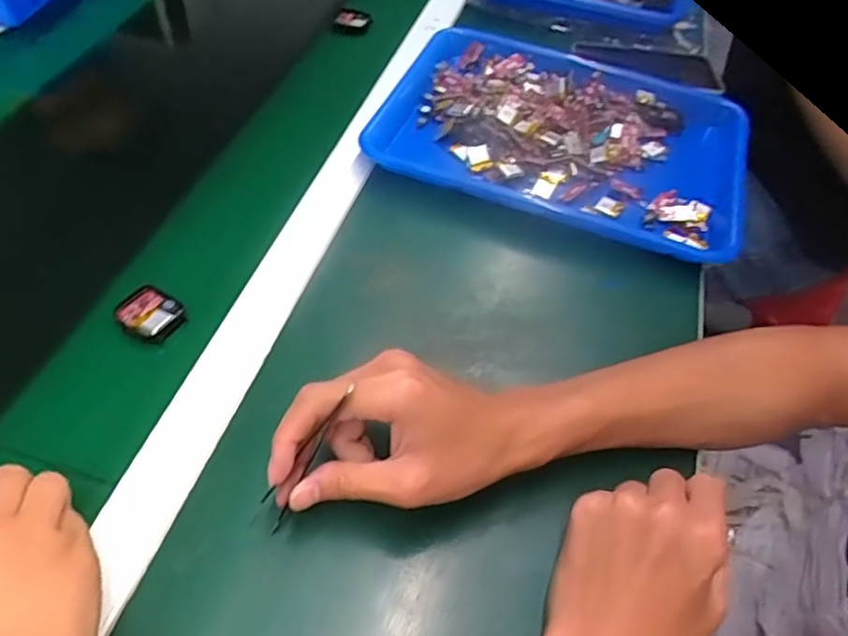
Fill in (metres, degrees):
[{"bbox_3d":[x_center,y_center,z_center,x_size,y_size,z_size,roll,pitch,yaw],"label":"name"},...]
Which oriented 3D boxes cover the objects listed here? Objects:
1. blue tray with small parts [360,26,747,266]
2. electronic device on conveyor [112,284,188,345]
[{"bbox_3d":[0.133,-0.175,0.607,0.337,0.035,0.257,14,52,7],"label":"blue tray with small parts"},{"bbox_3d":[-0.195,-0.002,0.455,0.045,0.012,0.037,29,55,18],"label":"electronic device on conveyor"}]

